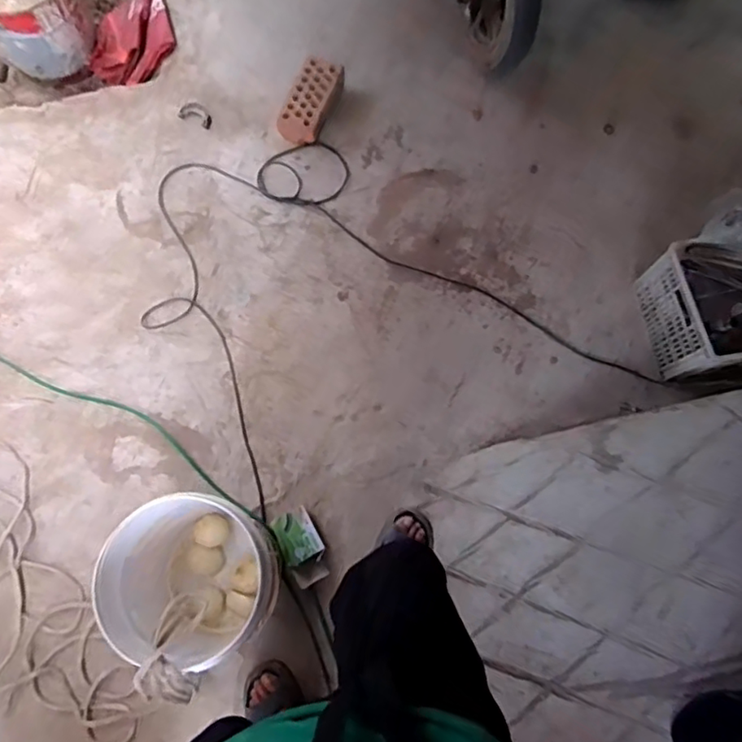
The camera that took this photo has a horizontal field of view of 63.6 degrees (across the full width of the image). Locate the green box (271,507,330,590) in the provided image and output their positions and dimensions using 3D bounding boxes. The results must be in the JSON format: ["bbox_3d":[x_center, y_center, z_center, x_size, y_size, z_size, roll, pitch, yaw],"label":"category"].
[{"bbox_3d":[-0.159,0.404,1.369,0.097,0.050,0.168,-26,77,-4],"label":"green box"}]

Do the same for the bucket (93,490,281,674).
[{"bbox_3d":[-0.342,0.426,1.215,0.298,0.338,0.309,2,73,-6],"label":"bucket"}]

